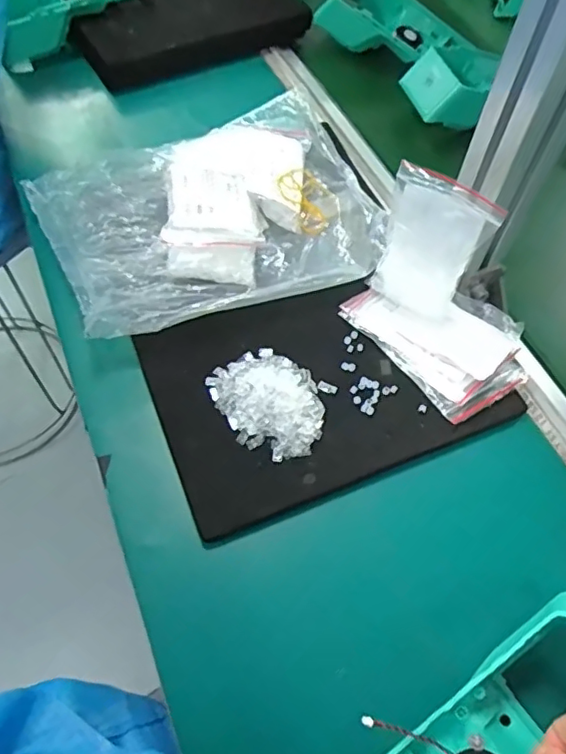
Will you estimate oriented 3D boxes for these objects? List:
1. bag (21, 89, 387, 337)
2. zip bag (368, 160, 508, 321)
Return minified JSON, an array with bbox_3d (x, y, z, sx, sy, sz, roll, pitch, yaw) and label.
[{"bbox_3d":[-0.065,-0.148,0.484,0.264,0.046,0.212,-17,60,-13],"label":"bag"},{"bbox_3d":[0.106,-0.098,0.425,0.073,0.103,0.019,30,49,8],"label":"zip bag"}]

